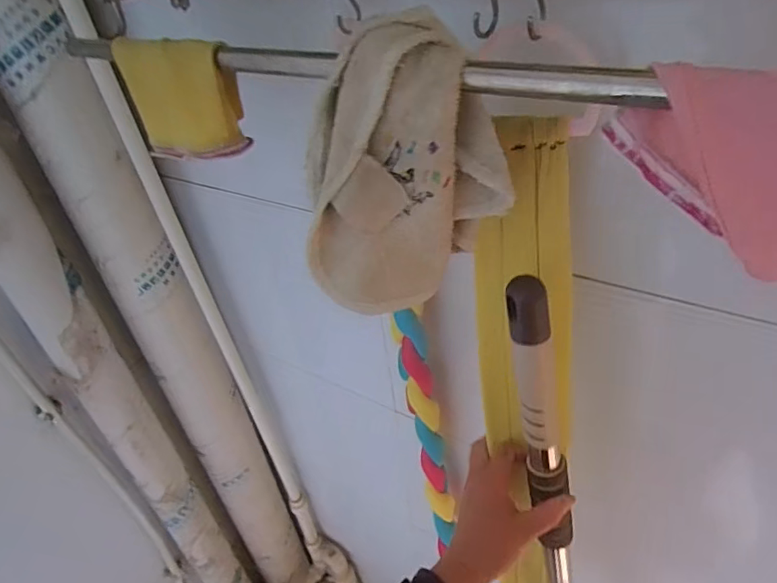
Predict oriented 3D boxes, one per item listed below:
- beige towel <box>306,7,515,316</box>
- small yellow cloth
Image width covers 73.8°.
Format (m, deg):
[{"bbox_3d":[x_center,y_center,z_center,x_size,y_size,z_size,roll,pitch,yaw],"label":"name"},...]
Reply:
[{"bbox_3d":[0.006,-0.068,0.295,0.112,0.144,0.048,-14,37,-9],"label":"beige towel"},{"bbox_3d":[-0.160,-0.150,0.398,0.110,0.076,0.055,23,46,34],"label":"small yellow cloth"}]

